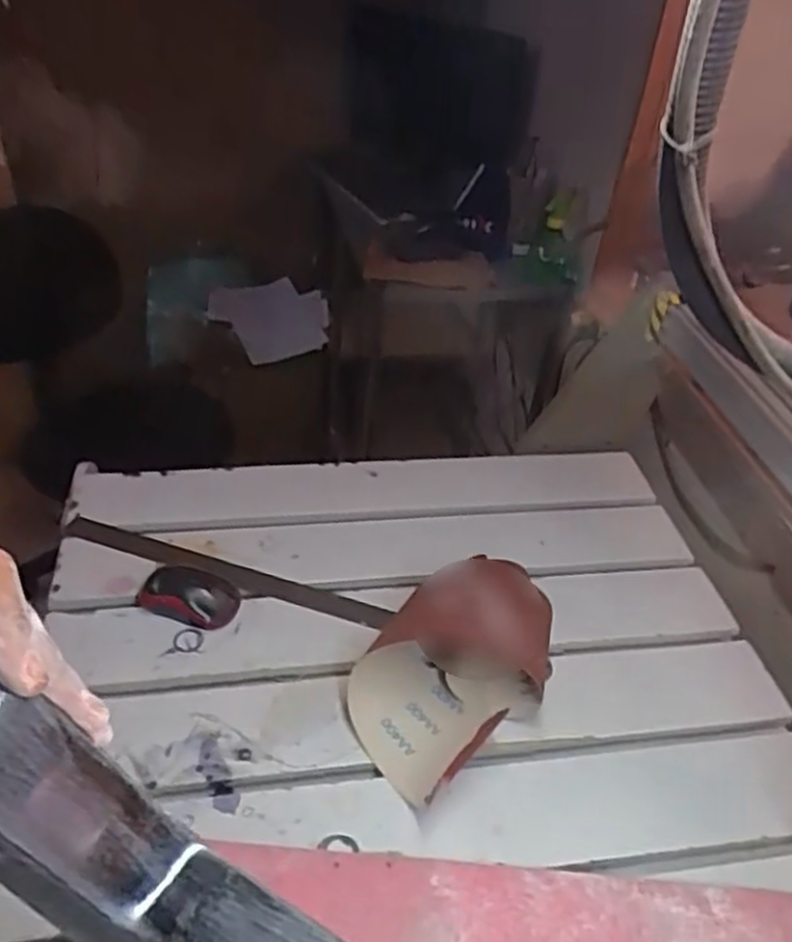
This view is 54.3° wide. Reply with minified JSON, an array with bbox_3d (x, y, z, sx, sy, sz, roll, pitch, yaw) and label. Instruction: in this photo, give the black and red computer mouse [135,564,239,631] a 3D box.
[{"bbox_3d":[-0.206,0.122,0.775,0.097,0.033,0.062,16,40,12],"label":"black and red computer mouse"}]

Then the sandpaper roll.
[{"bbox_3d":[0.048,0.176,0.699,0.156,0.067,0.220,32,46,28],"label":"sandpaper roll"}]

